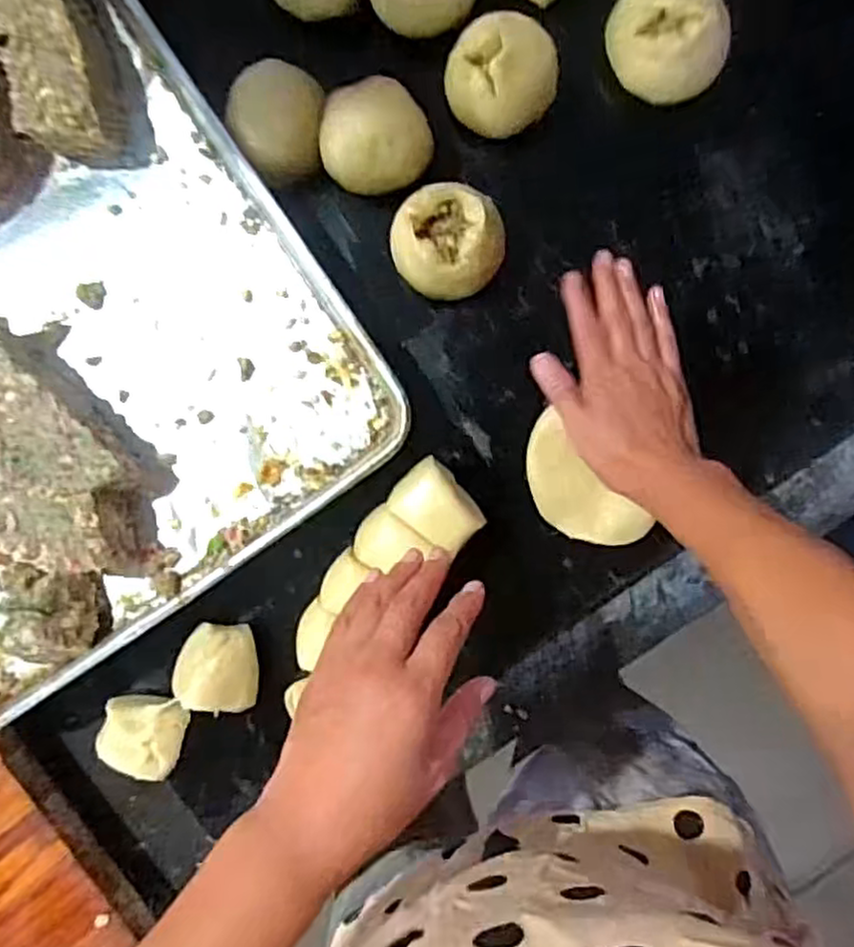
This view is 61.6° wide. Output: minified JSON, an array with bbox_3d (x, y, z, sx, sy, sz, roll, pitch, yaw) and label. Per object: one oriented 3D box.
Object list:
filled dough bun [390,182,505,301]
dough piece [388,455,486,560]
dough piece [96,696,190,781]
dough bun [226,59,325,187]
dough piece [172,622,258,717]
[{"bbox_3d":[0.015,-0.158,0.500,0.073,0.054,0.071,0,92,2],"label":"filled dough bun"},{"bbox_3d":[0.007,0.024,0.510,0.046,0.048,0.060,-43,90,3],"label":"dough piece"},{"bbox_3d":[-0.203,0.183,0.513,0.059,0.028,0.062,0,92,2],"label":"dough piece"},{"bbox_3d":[-0.104,-0.245,0.504,0.067,0.039,0.077,-7,92,2],"label":"dough bun"},{"bbox_3d":[-0.153,0.139,0.508,0.061,0.031,0.057,5,92,2],"label":"dough piece"}]

